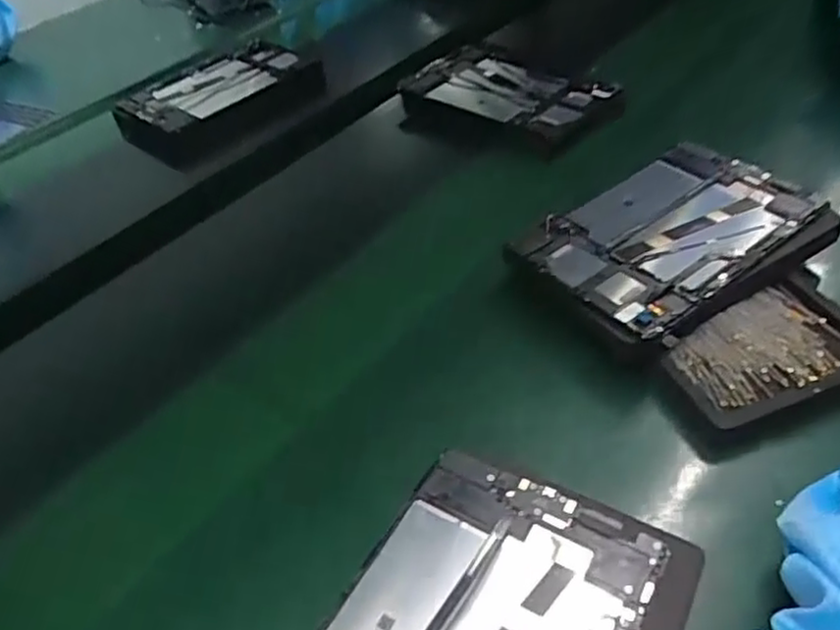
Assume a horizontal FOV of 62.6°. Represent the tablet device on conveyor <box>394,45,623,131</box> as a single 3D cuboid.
[{"bbox_3d":[0.103,-0.277,0.862,0.147,0.034,0.241,-37,52,-27],"label":"tablet device on conveyor"}]

